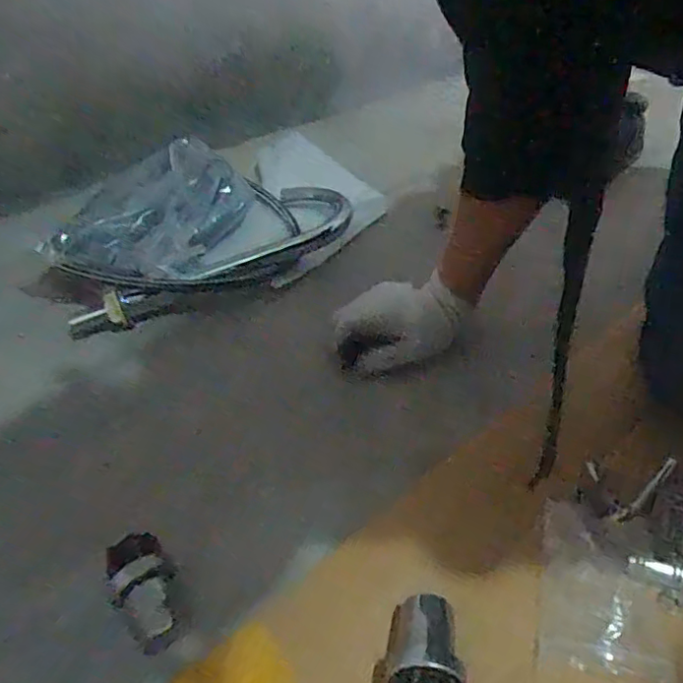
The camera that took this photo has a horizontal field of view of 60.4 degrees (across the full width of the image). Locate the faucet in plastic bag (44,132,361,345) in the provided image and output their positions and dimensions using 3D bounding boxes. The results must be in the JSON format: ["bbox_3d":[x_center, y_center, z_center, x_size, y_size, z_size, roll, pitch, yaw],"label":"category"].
[{"bbox_3d":[-0.160,-0.130,0.663,0.307,0.092,0.204,-18,45,-17],"label":"faucet in plastic bag"}]

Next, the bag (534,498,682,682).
[{"bbox_3d":[0.159,0.147,0.346,0.080,0.011,0.096,10,44,12],"label":"bag"}]

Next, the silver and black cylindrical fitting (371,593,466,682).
[{"bbox_3d":[0.041,0.169,0.309,0.045,0.038,0.072,6,44,8],"label":"silver and black cylindrical fitting"}]

